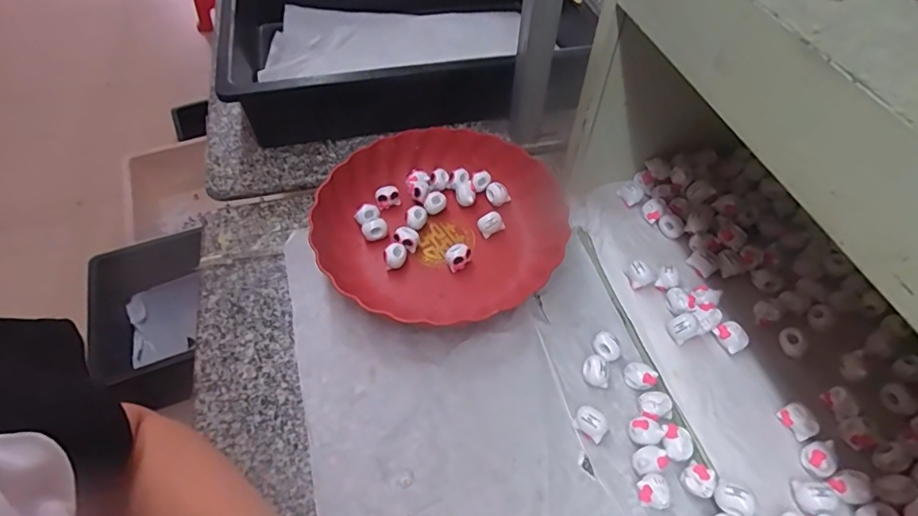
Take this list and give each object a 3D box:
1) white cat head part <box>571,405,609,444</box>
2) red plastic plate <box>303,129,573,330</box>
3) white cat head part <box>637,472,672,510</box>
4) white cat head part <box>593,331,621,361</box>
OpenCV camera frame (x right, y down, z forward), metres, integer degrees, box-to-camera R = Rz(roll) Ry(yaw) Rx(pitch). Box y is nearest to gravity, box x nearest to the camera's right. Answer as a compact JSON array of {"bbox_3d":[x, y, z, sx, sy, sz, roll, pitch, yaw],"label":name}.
[{"bbox_3d":[0.107,0.133,0.402,0.027,0.016,0.019,35,60,22],"label":"white cat head part"},{"bbox_3d":[-0.020,-0.040,0.508,0.238,0.041,0.225,1,54,-1],"label":"red plastic plate"},{"bbox_3d":[0.144,0.174,0.369,0.019,0.022,0.023,-28,59,-20],"label":"white cat head part"},{"bbox_3d":[0.131,0.079,0.441,0.024,0.015,0.019,34,60,21],"label":"white cat head part"}]

